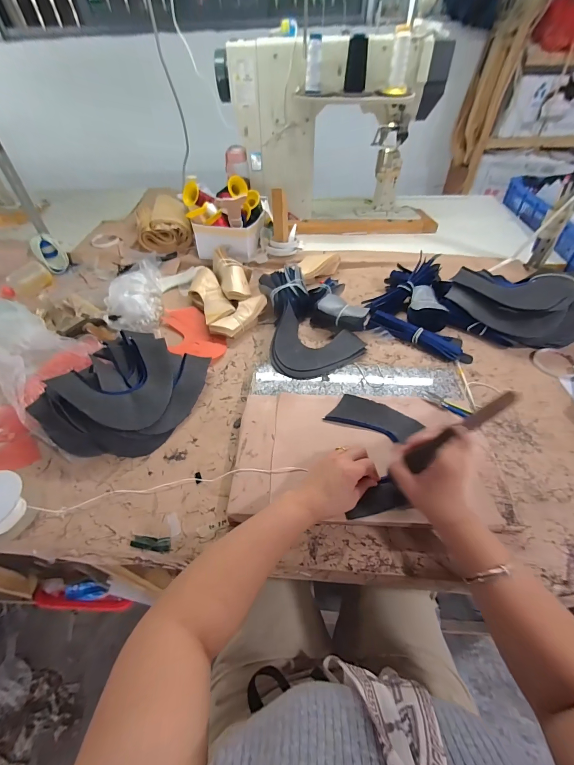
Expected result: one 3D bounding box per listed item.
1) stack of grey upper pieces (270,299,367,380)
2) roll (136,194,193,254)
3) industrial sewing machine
[{"bbox_3d":[0.058,-0.079,0.631,0.184,0.028,0.169,17,55,13],"label":"stack of grey upper pieces"},{"bbox_3d":[-0.380,-0.499,0.949,0.147,0.077,0.240,-14,50,-10],"label":"roll"},{"bbox_3d":[0.145,-0.698,0.911,0.628,0.428,0.279,-7,49,-5],"label":"industrial sewing machine"}]

